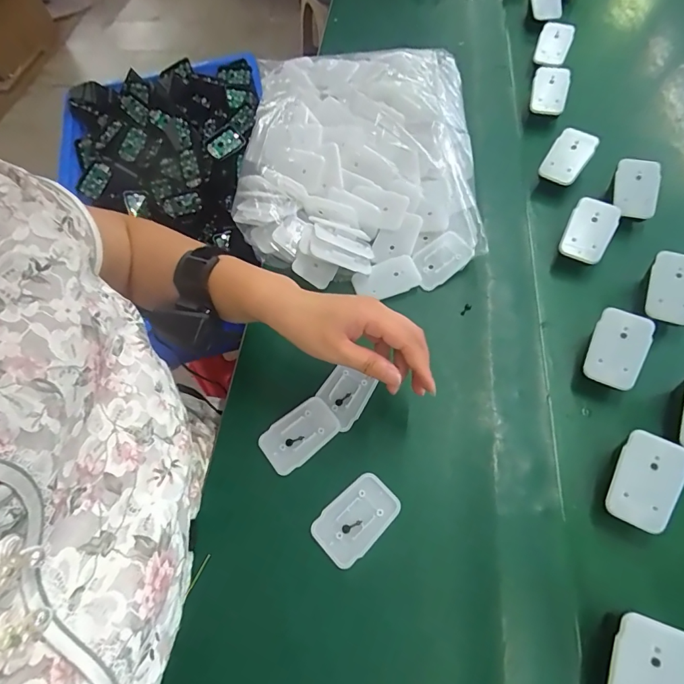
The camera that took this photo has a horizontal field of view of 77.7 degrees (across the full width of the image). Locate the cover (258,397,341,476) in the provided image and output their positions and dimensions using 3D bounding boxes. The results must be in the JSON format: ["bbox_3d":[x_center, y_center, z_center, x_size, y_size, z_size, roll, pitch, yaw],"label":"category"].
[{"bbox_3d":[-0.039,0.083,0.384,0.070,0.005,0.044,-38,69,-14],"label":"cover"}]

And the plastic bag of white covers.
[{"bbox_3d":[0.015,-0.220,0.515,0.281,0.075,0.339,0,65,3],"label":"plastic bag of white covers"}]

